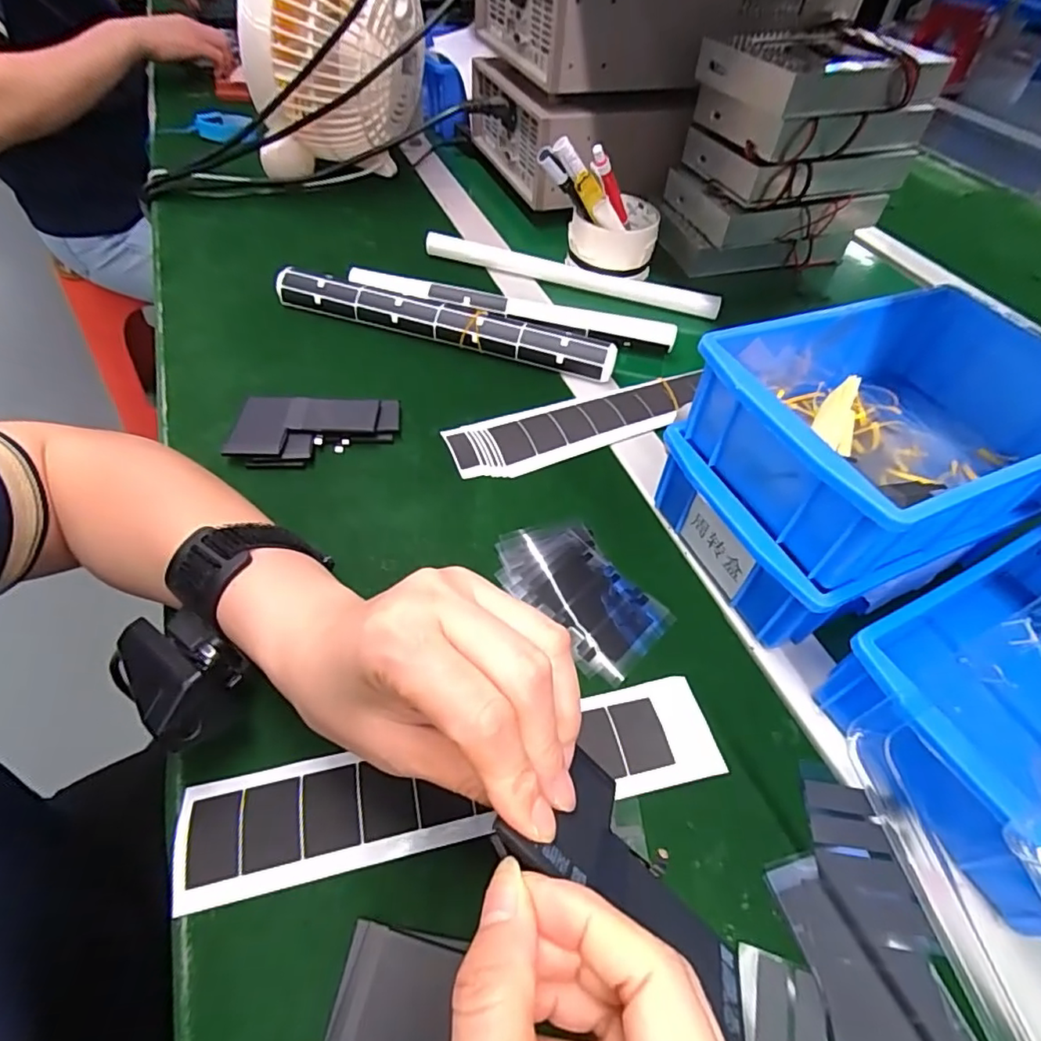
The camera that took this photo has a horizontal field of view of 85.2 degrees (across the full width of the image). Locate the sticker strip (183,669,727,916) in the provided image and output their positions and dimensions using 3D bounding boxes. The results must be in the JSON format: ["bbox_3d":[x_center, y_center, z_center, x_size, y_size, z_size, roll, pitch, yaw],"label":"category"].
[{"bbox_3d":[-0.026,0.123,0.267,0.247,0.005,0.049,-9,53,-11],"label":"sticker strip"}]

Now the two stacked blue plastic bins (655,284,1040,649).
[{"bbox_3d":[0.204,-0.036,0.332,0.205,0.121,0.133,-17,55,-17],"label":"two stacked blue plastic bins"}]

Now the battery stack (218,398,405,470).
[{"bbox_3d":[-0.142,-0.062,0.397,0.106,0.018,0.061,0,52,-5],"label":"battery stack"}]

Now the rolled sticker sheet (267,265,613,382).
[{"bbox_3d":[-0.064,-0.170,0.477,0.290,0.024,0.034,16,52,8],"label":"rolled sticker sheet"}]

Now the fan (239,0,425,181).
[{"bbox_3d":[-0.188,-0.470,0.573,0.172,0.224,0.135,-3,52,-7],"label":"fan"}]

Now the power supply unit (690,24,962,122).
[{"bbox_3d":[0.276,-0.415,0.524,0.193,0.036,0.128,-16,55,-17],"label":"power supply unit"}]

